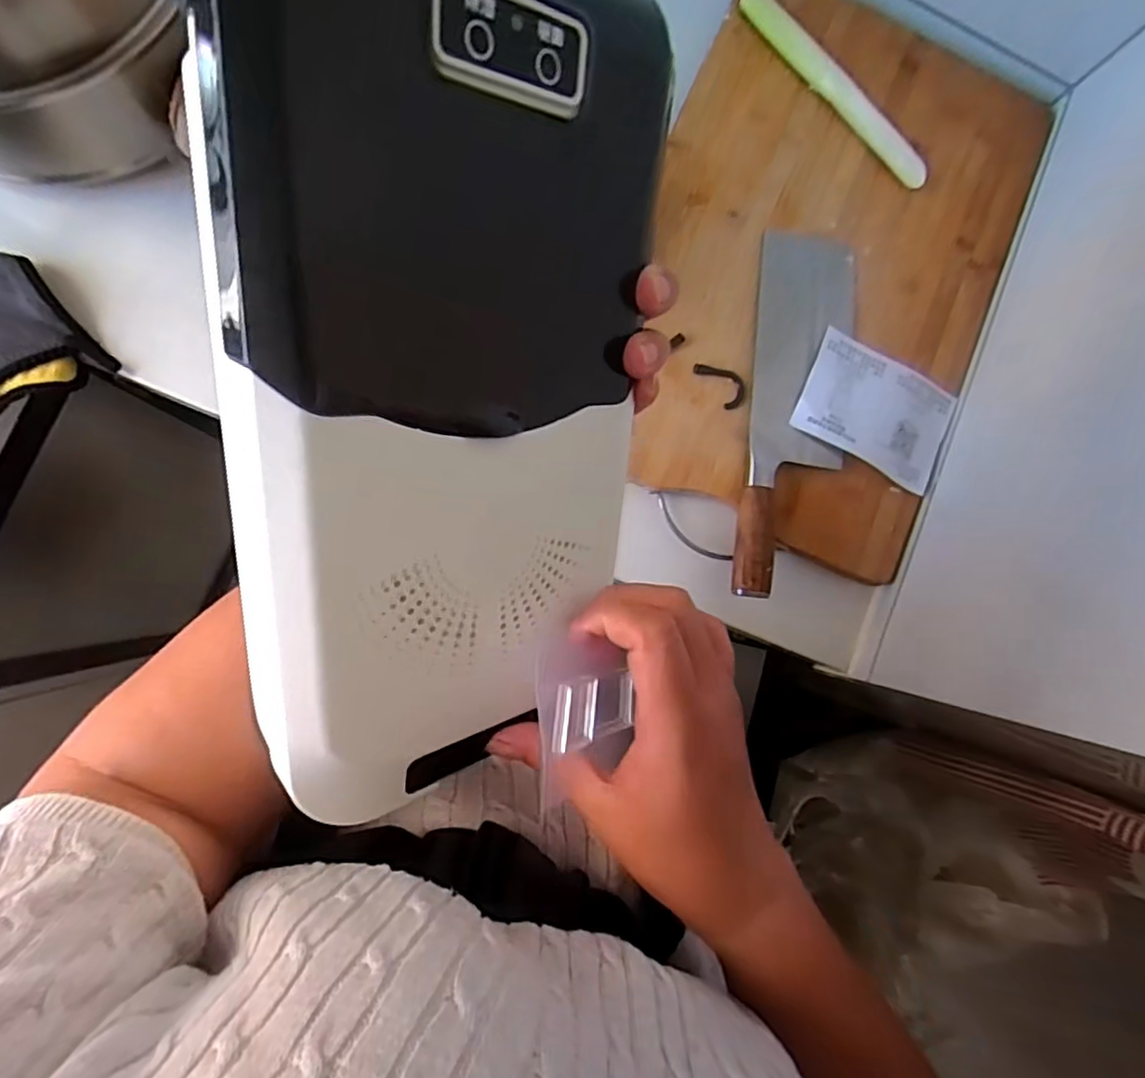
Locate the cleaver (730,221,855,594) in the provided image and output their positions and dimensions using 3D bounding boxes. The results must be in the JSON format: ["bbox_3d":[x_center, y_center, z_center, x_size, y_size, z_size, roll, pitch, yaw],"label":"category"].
[{"bbox_3d":[0.192,-0.110,0.514,0.086,0.023,0.318,8,85,-6],"label":"cleaver"}]

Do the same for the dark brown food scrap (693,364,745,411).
[{"bbox_3d":[0.127,-0.133,0.521,0.028,0.008,0.048,-41,91,-8],"label":"dark brown food scrap"}]

